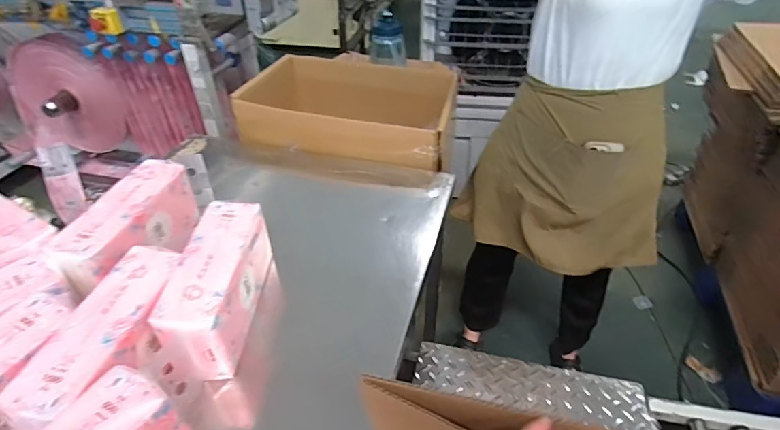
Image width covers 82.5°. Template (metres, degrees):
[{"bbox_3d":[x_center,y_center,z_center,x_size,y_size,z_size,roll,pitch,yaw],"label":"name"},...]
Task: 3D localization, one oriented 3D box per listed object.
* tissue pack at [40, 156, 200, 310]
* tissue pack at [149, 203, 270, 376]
[{"bbox_3d":[-0.443,0.033,0.771,0.093,0.128,0.269,4,40,7],"label":"tissue pack"},{"bbox_3d":[-0.261,0.103,0.689,0.081,0.127,0.248,0,40,2],"label":"tissue pack"}]

